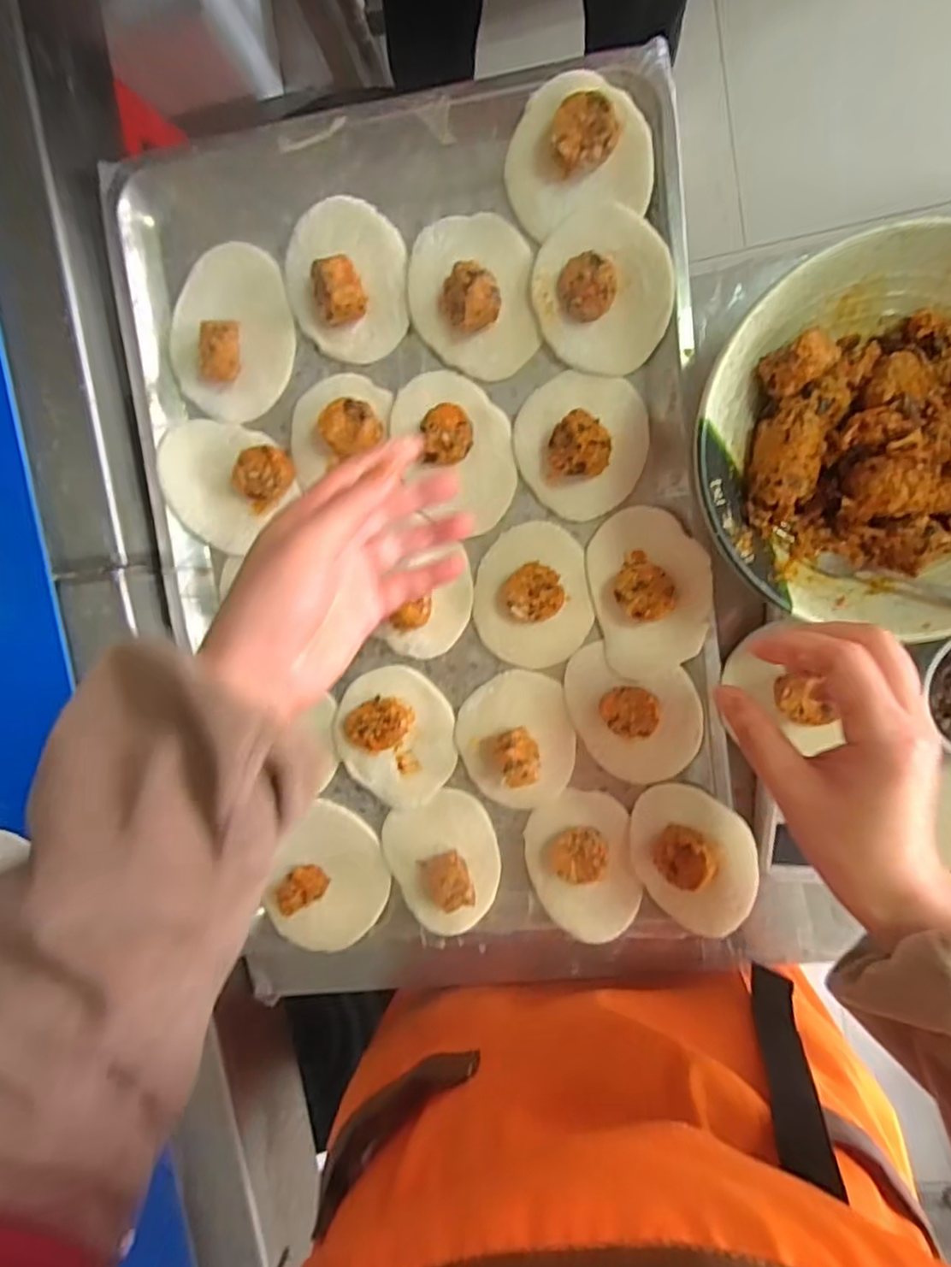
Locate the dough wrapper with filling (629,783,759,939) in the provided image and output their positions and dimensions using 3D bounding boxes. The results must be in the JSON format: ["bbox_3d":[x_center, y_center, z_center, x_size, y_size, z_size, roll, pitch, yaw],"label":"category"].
[{"bbox_3d":[0.158,0.164,0.459,0.080,0.034,0.105,-12,95,8],"label":"dough wrapper with filling"}]

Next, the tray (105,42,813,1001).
[{"bbox_3d":[-0.019,-0.044,0.457,0.427,0.038,0.616,-11,95,8],"label":"tray"}]

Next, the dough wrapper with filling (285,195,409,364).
[{"bbox_3d":[-0.091,-0.243,0.431,0.082,0.031,0.102,-9,96,7],"label":"dough wrapper with filling"}]

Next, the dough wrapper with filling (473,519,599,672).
[{"bbox_3d":[0.040,-0.026,0.454,0.082,0.021,0.100,-10,96,8],"label":"dough wrapper with filling"}]

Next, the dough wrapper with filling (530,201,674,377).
[{"bbox_3d":[0.083,-0.227,0.421,0.084,0.026,0.102,-18,95,8],"label":"dough wrapper with filling"}]

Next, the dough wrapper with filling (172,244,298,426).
[{"bbox_3d":[-0.175,-0.214,0.451,0.084,0.033,0.115,9,98,5],"label":"dough wrapper with filling"}]

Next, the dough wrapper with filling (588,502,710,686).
[{"bbox_3d":[0.122,-0.027,0.444,0.076,0.026,0.117,-9,96,7],"label":"dough wrapper with filling"}]

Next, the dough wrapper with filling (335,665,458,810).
[{"bbox_3d":[-0.062,0.080,0.475,0.088,0.026,0.105,-6,96,7],"label":"dough wrapper with filling"}]

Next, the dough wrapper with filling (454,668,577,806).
[{"bbox_3d":[0.030,0.083,0.463,0.084,0.038,0.100,-18,95,8],"label":"dough wrapper with filling"}]

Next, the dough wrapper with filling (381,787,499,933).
[{"bbox_3d":[-0.025,0.177,0.478,0.081,0.031,0.097,-22,94,9],"label":"dough wrapper with filling"}]

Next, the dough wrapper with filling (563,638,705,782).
[{"bbox_3d":[0.115,0.056,0.455,0.085,0.024,0.109,-28,93,9],"label":"dough wrapper with filling"}]

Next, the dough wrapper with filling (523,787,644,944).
[{"bbox_3d":[0.079,0.171,0.472,0.077,0.028,0.099,-10,96,8],"label":"dough wrapper with filling"}]

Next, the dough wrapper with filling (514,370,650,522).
[{"bbox_3d":[0.074,-0.132,0.432,0.089,0.029,0.094,1,97,6],"label":"dough wrapper with filling"}]

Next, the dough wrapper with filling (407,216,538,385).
[{"bbox_3d":[-0.003,-0.229,0.425,0.083,0.030,0.103,-6,96,7],"label":"dough wrapper with filling"}]

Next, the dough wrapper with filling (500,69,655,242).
[{"bbox_3d":[0.064,-0.308,0.405,0.089,0.032,0.081,-11,95,8],"label":"dough wrapper with filling"}]

